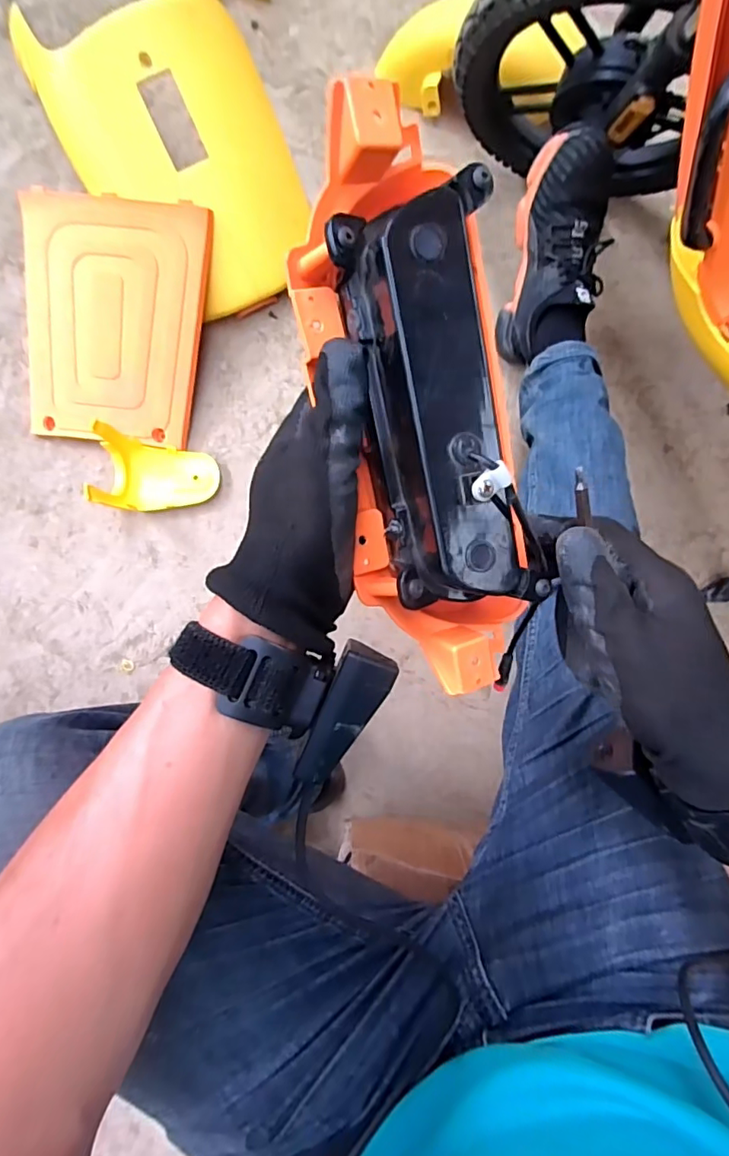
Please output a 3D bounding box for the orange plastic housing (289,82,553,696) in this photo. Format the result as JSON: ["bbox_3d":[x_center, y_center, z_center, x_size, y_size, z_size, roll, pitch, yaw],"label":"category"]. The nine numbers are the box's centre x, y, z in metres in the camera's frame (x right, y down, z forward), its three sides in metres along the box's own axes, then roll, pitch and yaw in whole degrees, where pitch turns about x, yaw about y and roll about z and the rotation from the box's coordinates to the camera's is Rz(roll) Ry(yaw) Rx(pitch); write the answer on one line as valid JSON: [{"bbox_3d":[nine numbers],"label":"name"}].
[{"bbox_3d":[0.026,-0.075,0.257,0.087,0.072,0.260,-13,103,-1],"label":"orange plastic housing"}]

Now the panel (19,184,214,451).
[{"bbox_3d":[-0.365,-0.364,0.750,0.260,0.025,0.324,8,99,3],"label":"panel"}]

